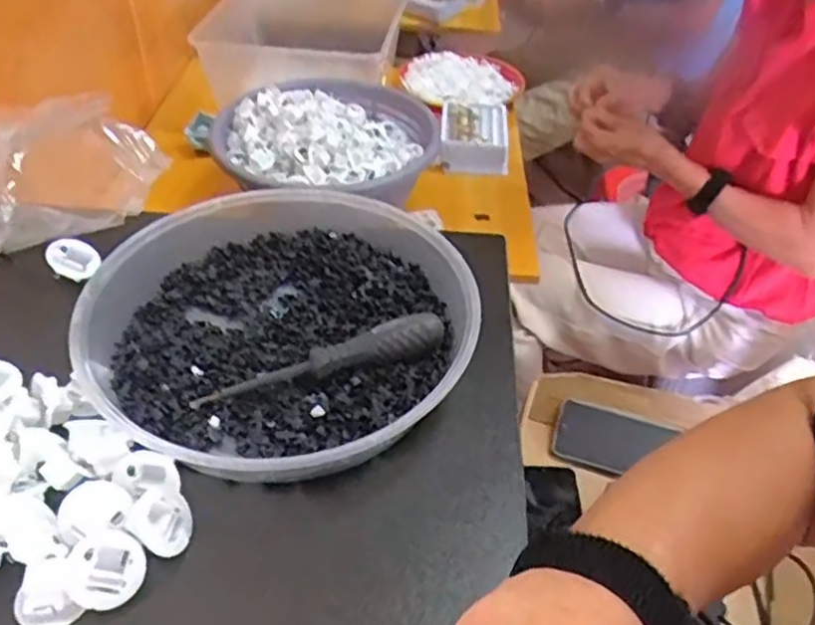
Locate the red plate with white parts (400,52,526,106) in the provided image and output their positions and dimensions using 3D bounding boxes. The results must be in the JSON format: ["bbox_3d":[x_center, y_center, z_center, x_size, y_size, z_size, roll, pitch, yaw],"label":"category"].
[{"bbox_3d":[0.100,-0.426,1.305,0.223,0.040,0.221,2,44,-2],"label":"red plate with white parts"}]

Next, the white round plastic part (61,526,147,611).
[{"bbox_3d":[-0.138,0.116,0.319,0.032,0.014,0.032,2,44,-2],"label":"white round plastic part"}]

